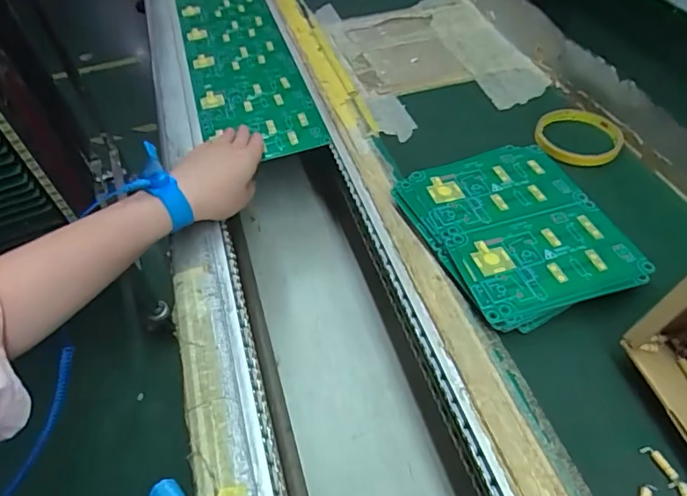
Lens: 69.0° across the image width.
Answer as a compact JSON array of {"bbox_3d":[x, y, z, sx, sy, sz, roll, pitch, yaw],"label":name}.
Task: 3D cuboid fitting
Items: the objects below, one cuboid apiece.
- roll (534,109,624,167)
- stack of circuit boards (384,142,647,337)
[{"bbox_3d":[0.247,-0.117,0.525,0.083,0.014,0.079,-3,50,4],"label":"roll"},{"bbox_3d":[0.148,-0.018,0.433,0.151,0.025,0.177,-18,50,-9],"label":"stack of circuit boards"}]

